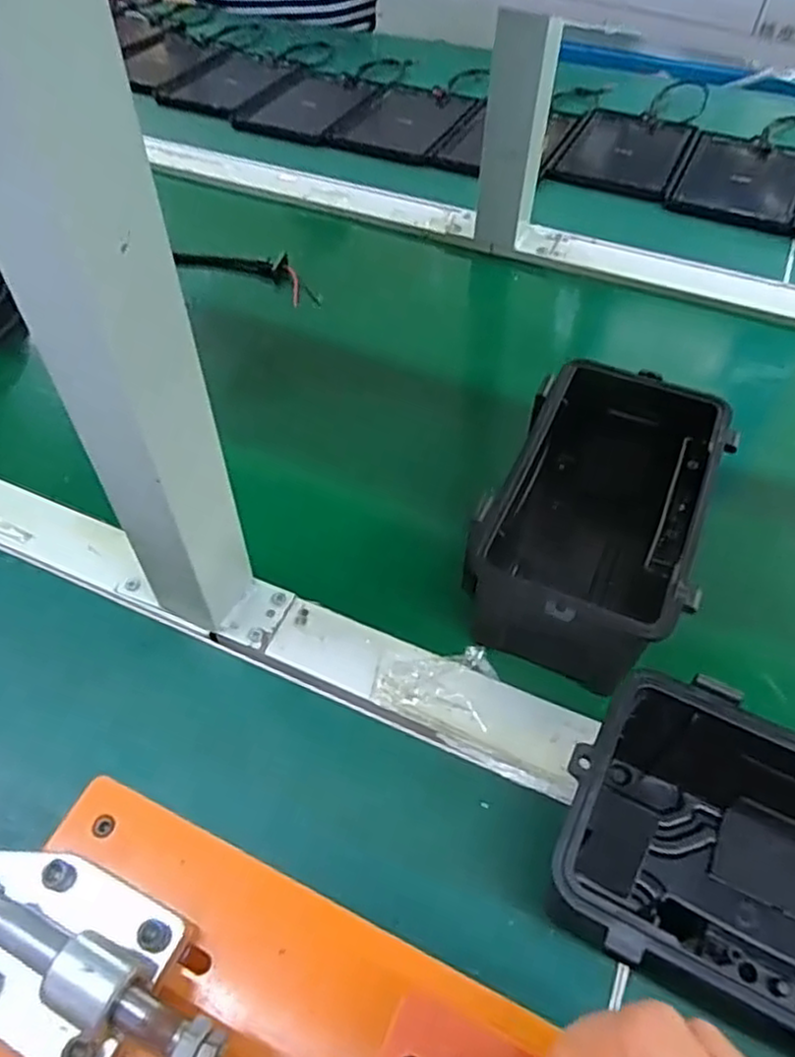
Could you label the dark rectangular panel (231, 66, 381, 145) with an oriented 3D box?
[{"bbox_3d":[-0.104,-0.501,0.827,0.115,0.009,0.162,22,56,16],"label":"dark rectangular panel"}]

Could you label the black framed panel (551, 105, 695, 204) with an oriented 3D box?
[{"bbox_3d":[0.236,-0.390,0.732,0.114,0.008,0.184,20,56,15],"label":"black framed panel"}]

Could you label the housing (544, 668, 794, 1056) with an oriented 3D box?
[{"bbox_3d":[0.152,0.146,0.280,0.180,0.086,0.111,22,56,17],"label":"housing"}]

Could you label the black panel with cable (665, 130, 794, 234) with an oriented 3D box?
[{"bbox_3d":[0.344,-0.350,0.701,0.115,0.007,0.161,20,56,15],"label":"black panel with cable"}]

